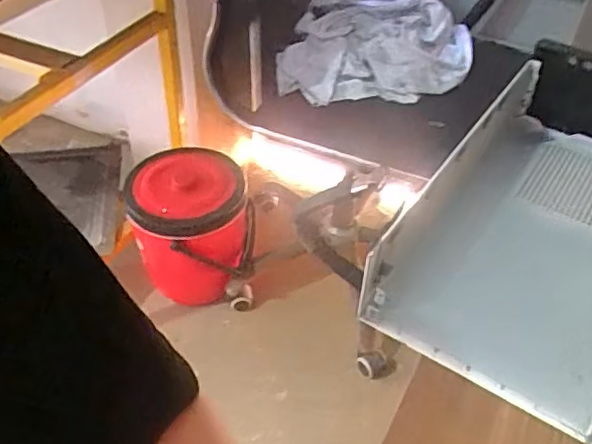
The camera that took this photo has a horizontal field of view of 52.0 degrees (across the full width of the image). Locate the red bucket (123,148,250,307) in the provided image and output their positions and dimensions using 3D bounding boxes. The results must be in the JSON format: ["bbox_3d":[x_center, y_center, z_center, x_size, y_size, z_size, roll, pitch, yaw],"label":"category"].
[{"bbox_3d":[-0.211,0.015,1.241,0.223,0.289,0.238,1,45,-1],"label":"red bucket"}]

